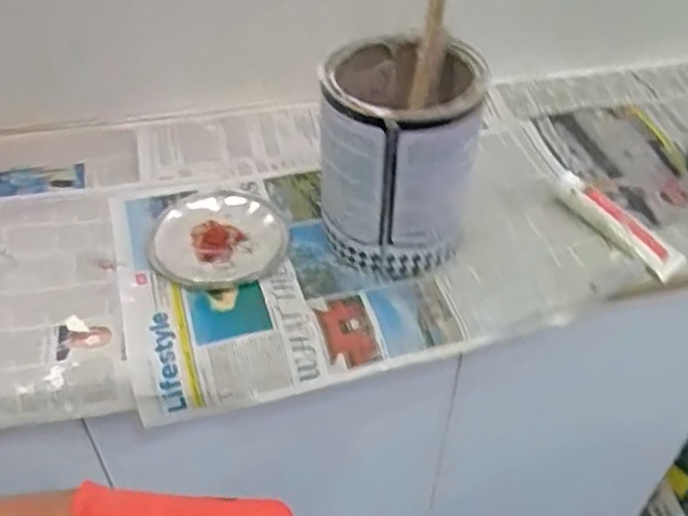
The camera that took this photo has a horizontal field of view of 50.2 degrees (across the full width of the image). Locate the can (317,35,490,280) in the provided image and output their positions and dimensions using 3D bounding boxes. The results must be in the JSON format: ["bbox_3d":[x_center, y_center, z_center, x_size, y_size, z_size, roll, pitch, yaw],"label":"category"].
[{"bbox_3d":[0.058,-0.110,0.780,0.151,0.205,0.174,8,45,7],"label":"can"}]

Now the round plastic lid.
[{"bbox_3d":[-0.142,-0.025,0.837,0.153,0.007,0.157,1,45,-1],"label":"round plastic lid"}]

